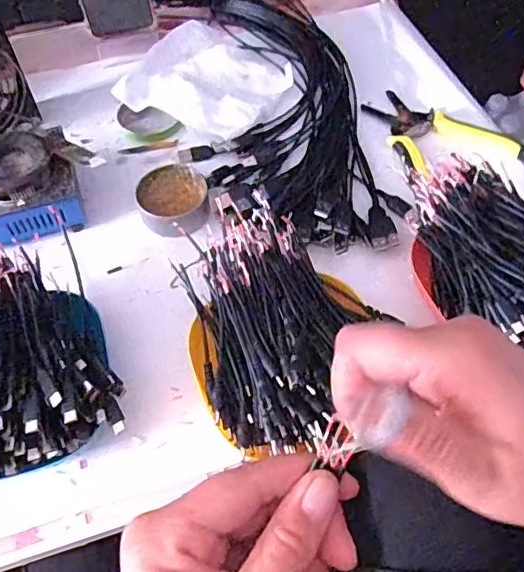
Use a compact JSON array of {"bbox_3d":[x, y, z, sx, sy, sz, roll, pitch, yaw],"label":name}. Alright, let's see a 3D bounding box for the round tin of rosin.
[{"bbox_3d":[-0.079,-0.077,0.514,0.062,0.027,0.064,0,58,1],"label":"round tin of rosin"}]

